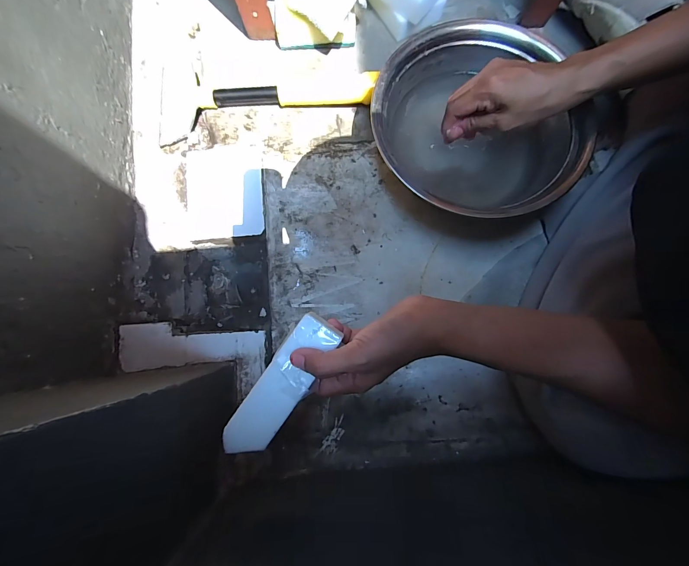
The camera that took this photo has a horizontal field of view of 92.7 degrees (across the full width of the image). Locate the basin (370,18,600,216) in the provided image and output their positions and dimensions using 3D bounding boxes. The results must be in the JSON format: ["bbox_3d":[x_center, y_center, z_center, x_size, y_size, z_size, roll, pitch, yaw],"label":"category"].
[{"bbox_3d":[0.144,-0.173,0.383,0.213,0.075,0.222,0,80,1],"label":"basin"}]

